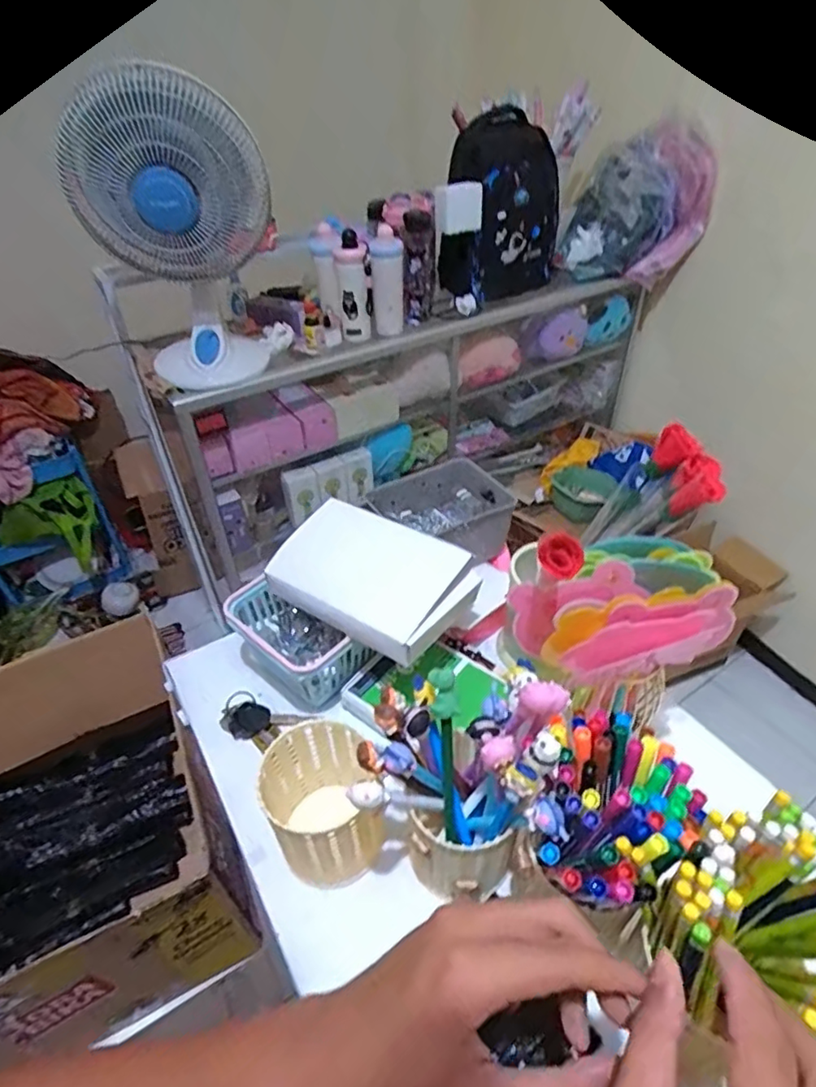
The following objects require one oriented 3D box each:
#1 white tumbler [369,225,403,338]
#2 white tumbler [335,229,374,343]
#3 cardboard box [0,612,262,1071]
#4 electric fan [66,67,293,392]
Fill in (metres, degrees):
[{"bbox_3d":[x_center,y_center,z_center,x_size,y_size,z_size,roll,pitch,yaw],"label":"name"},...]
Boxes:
[{"bbox_3d":[-0.048,-0.612,1.376,0.061,0.228,0.080,6,41,10],"label":"white tumbler"},{"bbox_3d":[-0.124,-0.587,1.343,0.079,0.219,0.073,-4,40,-1],"label":"white tumbler"},{"bbox_3d":[-0.402,0.341,0.714,0.305,0.229,0.385,-22,44,-21],"label":"cardboard box"},{"bbox_3d":[-0.434,-0.602,1.162,0.334,0.527,0.418,-14,42,-13],"label":"electric fan"}]

